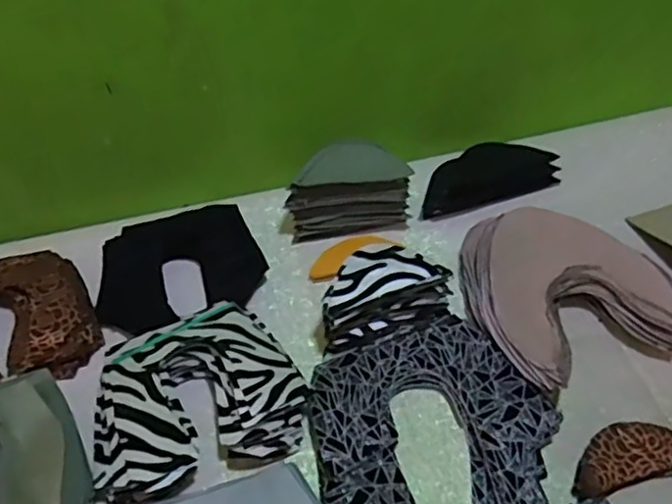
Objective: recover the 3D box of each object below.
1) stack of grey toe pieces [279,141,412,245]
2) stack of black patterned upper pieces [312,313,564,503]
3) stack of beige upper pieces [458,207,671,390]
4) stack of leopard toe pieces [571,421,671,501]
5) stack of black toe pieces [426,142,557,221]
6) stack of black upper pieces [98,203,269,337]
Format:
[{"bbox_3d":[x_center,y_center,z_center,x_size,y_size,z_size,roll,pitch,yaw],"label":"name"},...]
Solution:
[{"bbox_3d":[0.011,-0.066,0.694,0.136,0.084,0.064,-3,50,-2],"label":"stack of grey toe pieces"},{"bbox_3d":[0.079,0.151,0.552,0.192,0.032,0.182,-18,57,-13],"label":"stack of black patterned upper pieces"},{"bbox_3d":[0.222,0.033,0.631,0.194,0.047,0.192,-17,57,-12],"label":"stack of beige upper pieces"},{"bbox_3d":[0.248,0.170,0.540,0.114,0.030,0.051,-11,56,-8],"label":"stack of leopard toe pieces"},{"bbox_3d":[0.168,-0.087,0.729,0.157,0.033,0.063,-17,52,-13],"label":"stack of black toe pieces"},{"bbox_3d":[-0.160,0.016,0.657,0.165,0.042,0.116,-14,51,-11],"label":"stack of black upper pieces"}]

